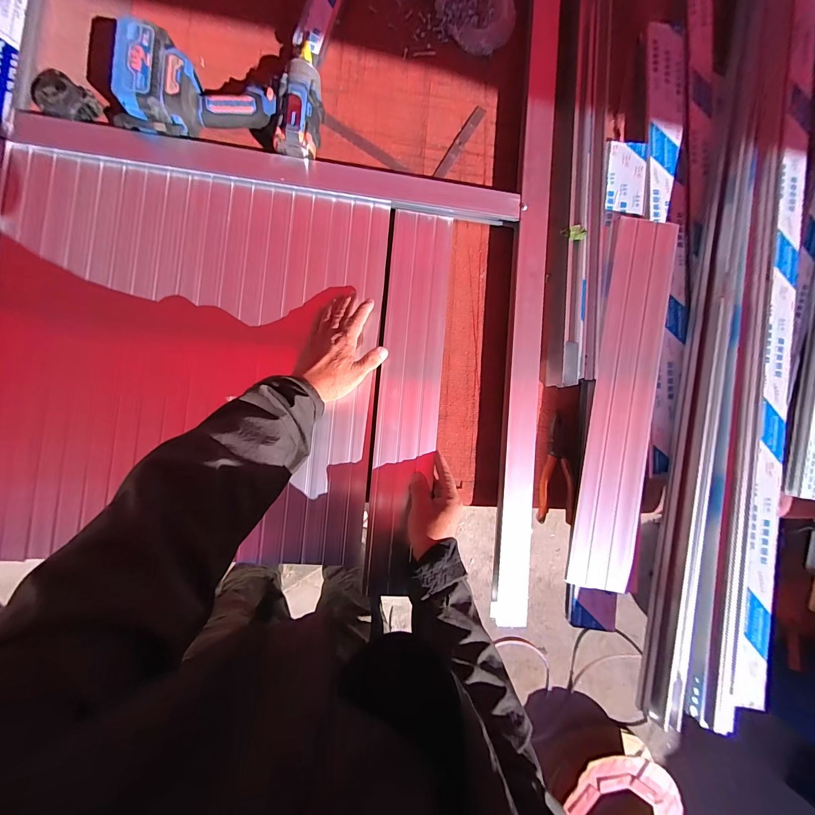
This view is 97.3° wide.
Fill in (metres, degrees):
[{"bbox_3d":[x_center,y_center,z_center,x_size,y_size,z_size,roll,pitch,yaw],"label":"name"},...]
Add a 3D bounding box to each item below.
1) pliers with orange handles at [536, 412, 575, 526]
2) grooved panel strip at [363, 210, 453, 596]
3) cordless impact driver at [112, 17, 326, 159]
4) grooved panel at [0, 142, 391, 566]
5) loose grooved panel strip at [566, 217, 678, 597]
[{"bbox_3d":[0.238,0.098,0.568,0.050,0.018,0.162,9,86,-12],"label":"pliers with orange handles"},{"bbox_3d":[0.001,-0.016,0.527,0.092,0.009,0.549,7,85,-5],"label":"grooved panel strip"},{"bbox_3d":[-0.253,-0.453,0.495,0.263,0.074,0.167,4,87,-9],"label":"cordless impact driver"},{"bbox_3d":[-0.294,-0.059,0.501,0.502,0.015,0.530,5,88,-7],"label":"grooved panel"},{"bbox_3d":[0.333,-0.011,0.543,0.103,0.011,0.555,9,86,4],"label":"loose grooved panel strip"}]

